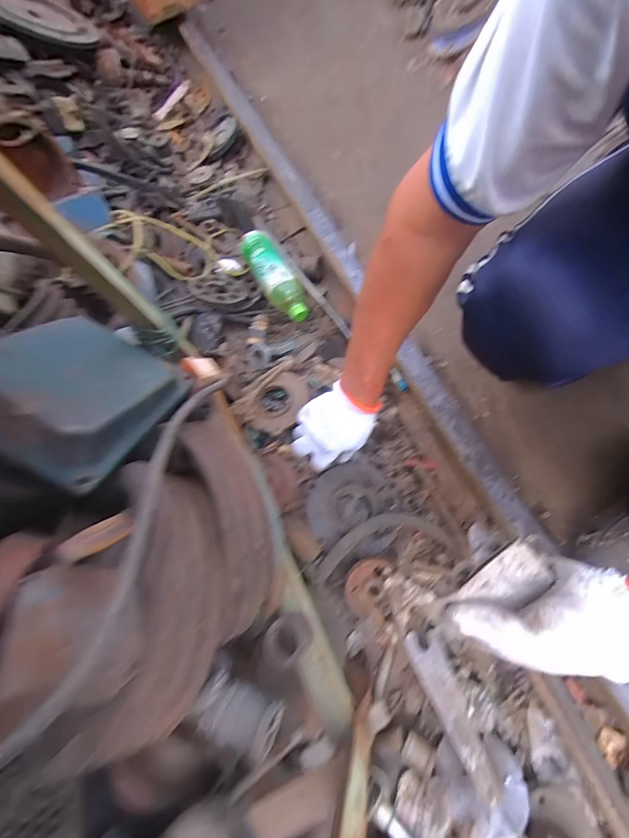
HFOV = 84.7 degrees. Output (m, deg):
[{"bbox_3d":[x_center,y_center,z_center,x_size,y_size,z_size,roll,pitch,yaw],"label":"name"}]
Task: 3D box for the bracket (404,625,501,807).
[{"bbox_3d":[0.169,0.354,0.429,0.045,0.008,0.164,-19,52,-7],"label":"bracket"}]

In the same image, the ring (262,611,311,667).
[{"bbox_3d":[-0.028,0.214,0.337,0.047,0.024,0.037,-38,69,-6],"label":"ring"}]

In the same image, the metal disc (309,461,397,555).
[{"bbox_3d":[0.055,0.137,0.546,0.127,0.020,0.136,-3,69,8],"label":"metal disc"}]

